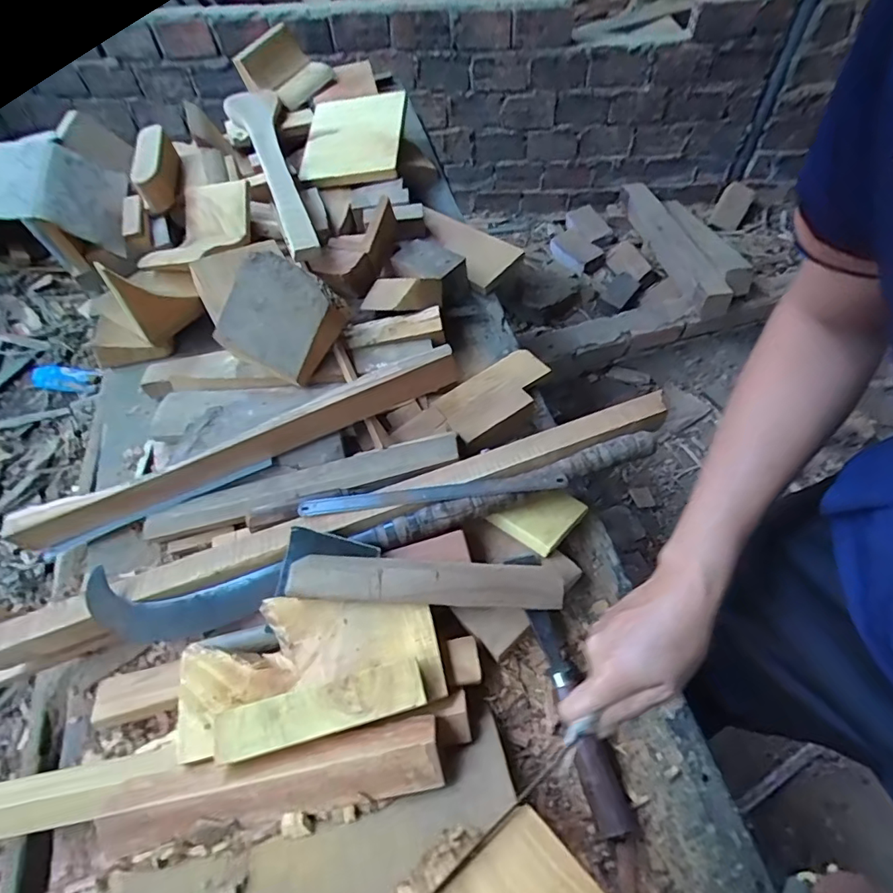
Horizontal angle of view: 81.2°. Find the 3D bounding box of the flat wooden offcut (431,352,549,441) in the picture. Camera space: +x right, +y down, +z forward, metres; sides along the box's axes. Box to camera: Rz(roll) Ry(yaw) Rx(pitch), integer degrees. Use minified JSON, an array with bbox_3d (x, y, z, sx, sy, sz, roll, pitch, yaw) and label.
[{"bbox_3d":[0.070,-0.076,0.740,0.186,0.018,0.118,-31,38,-20],"label":"flat wooden offcut"}]

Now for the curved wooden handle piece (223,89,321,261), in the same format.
[{"bbox_3d":[-0.315,-0.545,0.963,0.101,0.038,0.629,-20,57,-11],"label":"curved wooden handle piece"}]

